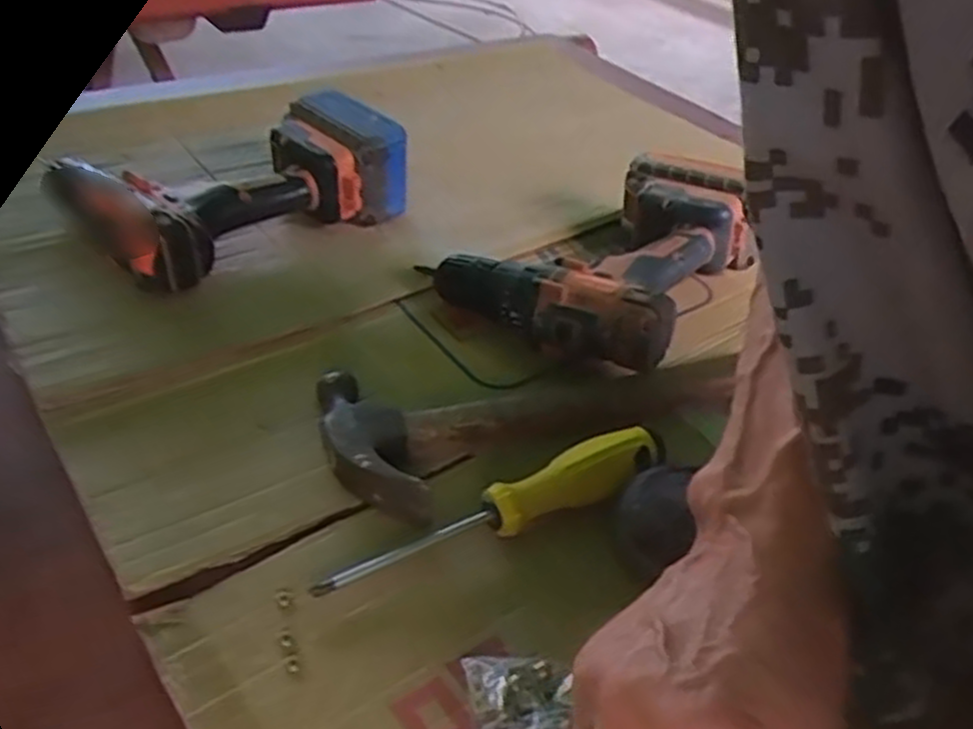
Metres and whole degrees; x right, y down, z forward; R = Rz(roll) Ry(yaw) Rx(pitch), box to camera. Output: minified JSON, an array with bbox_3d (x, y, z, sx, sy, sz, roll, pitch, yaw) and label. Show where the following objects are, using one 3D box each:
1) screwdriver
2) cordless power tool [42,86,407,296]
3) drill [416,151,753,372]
[{"bbox_3d":[0.007,0.073,0.422,0.200,0.025,0.029,-15,44,-23],"label":"screwdriver"},{"bbox_3d":[-0.181,-0.125,0.595,0.111,0.085,0.236,32,47,28],"label":"cordless power tool"},{"bbox_3d":[0.080,-0.087,0.590,0.177,0.067,0.208,24,43,21],"label":"drill"}]

